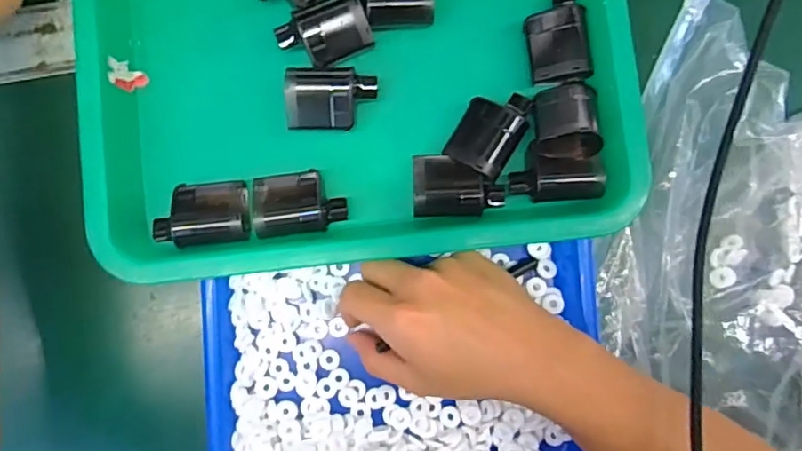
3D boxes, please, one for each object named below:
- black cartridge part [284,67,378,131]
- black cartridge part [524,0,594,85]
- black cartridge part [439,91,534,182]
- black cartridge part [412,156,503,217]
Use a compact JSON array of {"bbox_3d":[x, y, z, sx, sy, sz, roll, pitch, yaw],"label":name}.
[{"bbox_3d":[-0.042,-0.076,0.352,0.054,0.033,0.035,0,87,0],"label":"black cartridge part"},{"bbox_3d":[0.098,-0.118,0.349,0.037,0.014,0.057,-9,84,1],"label":"black cartridge part"},{"bbox_3d":[0.055,-0.058,0.348,0.038,0.023,0.055,30,87,1],"label":"black cartridge part"},{"bbox_3d":[0.035,-0.023,0.343,0.054,0.019,0.037,0,87,0],"label":"black cartridge part"}]

